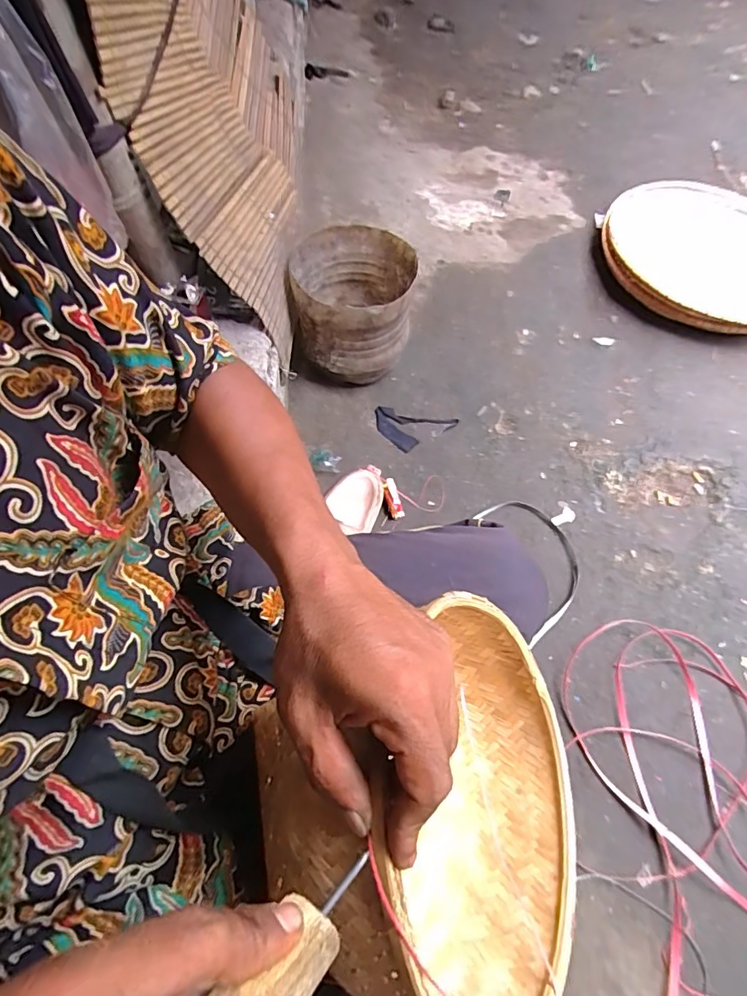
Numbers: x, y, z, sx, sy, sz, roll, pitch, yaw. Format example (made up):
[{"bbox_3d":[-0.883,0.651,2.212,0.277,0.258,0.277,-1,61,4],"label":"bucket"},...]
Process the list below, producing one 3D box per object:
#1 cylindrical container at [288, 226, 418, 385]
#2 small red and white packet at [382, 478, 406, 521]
[{"bbox_3d":[-0.040,-0.381,0.992,0.226,0.236,0.222,1,64,-2],"label":"cylindrical container"},{"bbox_3d":[0.038,0.002,0.971,0.029,0.016,0.083,-15,87,-8],"label":"small red and white packet"}]

